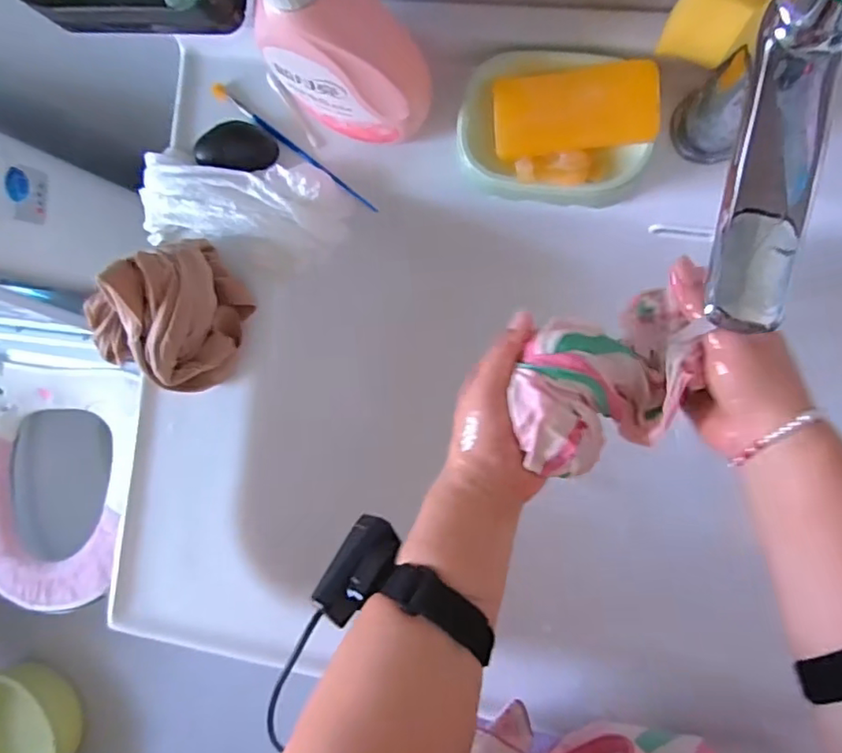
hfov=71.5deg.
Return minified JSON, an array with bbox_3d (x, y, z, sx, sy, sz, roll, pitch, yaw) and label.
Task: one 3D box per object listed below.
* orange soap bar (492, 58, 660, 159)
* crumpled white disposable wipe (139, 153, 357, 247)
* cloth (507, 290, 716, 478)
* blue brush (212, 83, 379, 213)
[{"bbox_3d":[0.101,-0.176,0.388,0.102,0.027,0.050,1,113,14],"label":"orange soap bar"},{"bbox_3d":[-0.137,-0.134,0.444,0.163,0.032,0.062,3,90,10],"label":"crumpled white disposable wipe"},{"bbox_3d":[0.121,0.006,0.388,0.119,0.067,0.096,-19,87,9],"label":"cloth"},{"bbox_3d":[-0.099,-0.176,0.452,0.163,0.011,0.010,40,96,8],"label":"blue brush"}]

